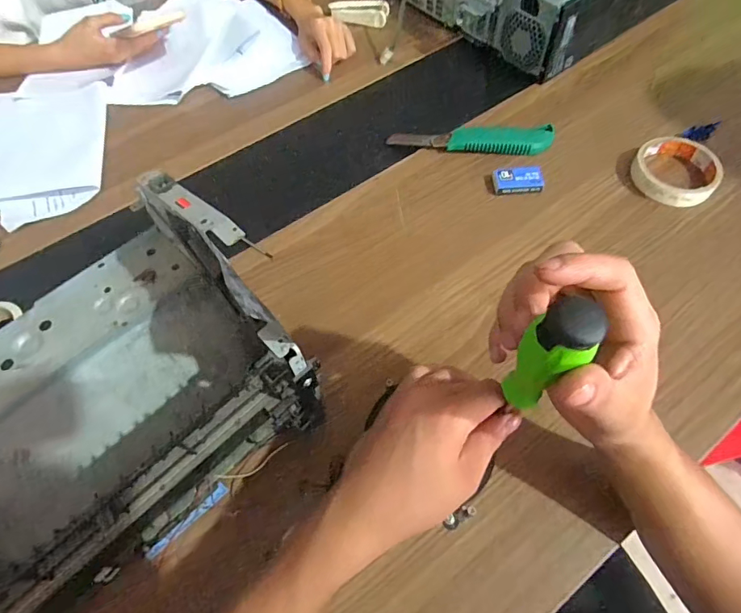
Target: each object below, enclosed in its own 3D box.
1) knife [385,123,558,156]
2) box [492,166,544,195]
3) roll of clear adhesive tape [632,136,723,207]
[{"bbox_3d":[0.123,-0.204,0.571,0.196,0.017,0.034,0,61,2],"label":"knife"},{"bbox_3d":[0.171,-0.145,0.538,0.054,0.017,0.029,-2,61,1],"label":"box"},{"bbox_3d":[0.345,-0.153,0.529,0.087,0.026,0.088,-1,61,2],"label":"roll of clear adhesive tape"}]

